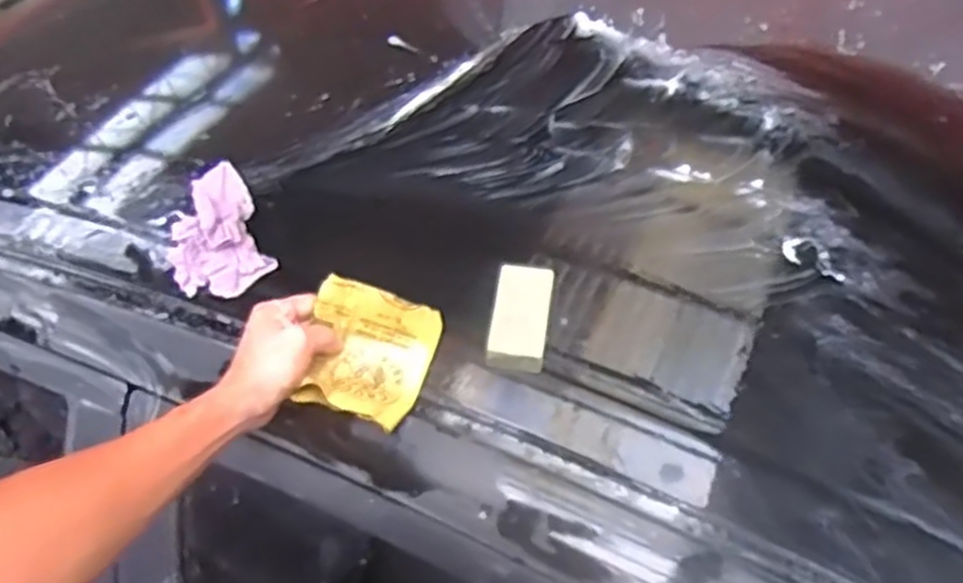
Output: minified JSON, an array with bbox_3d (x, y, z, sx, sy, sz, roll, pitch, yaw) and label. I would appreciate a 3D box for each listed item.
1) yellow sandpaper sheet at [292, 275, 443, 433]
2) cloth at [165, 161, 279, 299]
[{"bbox_3d":[-0.102,0.054,0.672,0.104,0.057,0.109,12,53,11],"label":"yellow sandpaper sheet"},{"bbox_3d":[-0.279,-0.067,0.788,0.093,0.033,0.164,-20,54,-14],"label":"cloth"}]

